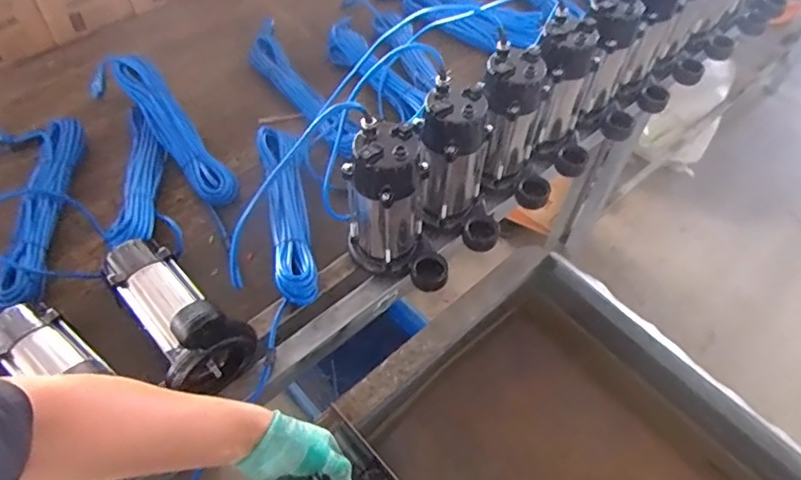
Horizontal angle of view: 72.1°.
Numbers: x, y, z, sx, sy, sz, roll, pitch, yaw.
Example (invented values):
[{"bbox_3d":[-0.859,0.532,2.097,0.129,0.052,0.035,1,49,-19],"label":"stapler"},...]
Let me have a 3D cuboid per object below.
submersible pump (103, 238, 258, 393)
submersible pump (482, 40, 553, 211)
[{"bbox_3d":[-0.305,0.077,0.733,0.112,0.151,0.232,-33,62,-23],"label":"submersible pump"},{"bbox_3d":[0.196,-0.180,0.886,0.149,0.221,0.115,19,55,10],"label":"submersible pump"}]

